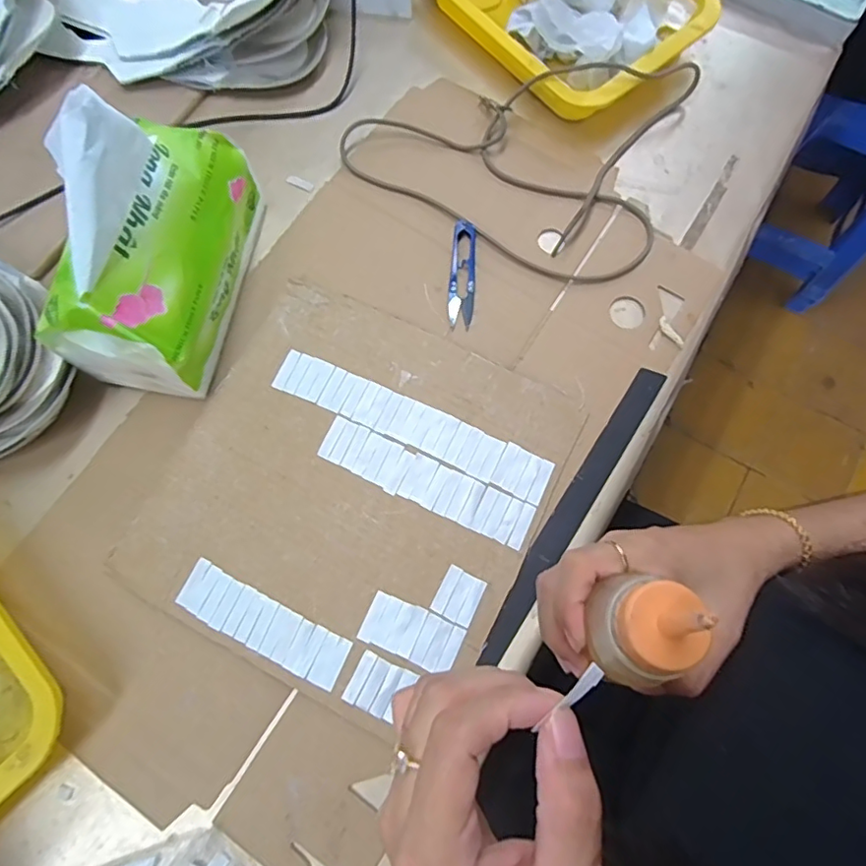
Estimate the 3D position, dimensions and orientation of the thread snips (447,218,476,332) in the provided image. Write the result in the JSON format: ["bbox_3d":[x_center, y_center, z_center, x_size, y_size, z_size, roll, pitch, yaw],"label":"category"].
[{"bbox_3d":[0.027,-0.140,0.490,0.023,0.008,0.102,5,74,1],"label":"thread snips"}]

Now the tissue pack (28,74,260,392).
[{"bbox_3d":[-0.208,-0.148,0.400,0.091,0.178,0.196,11,75,3],"label":"tissue pack"}]

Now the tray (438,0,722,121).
[{"bbox_3d":[0.133,-0.429,0.534,0.197,0.083,0.242,-36,78,-10],"label":"tray"}]

